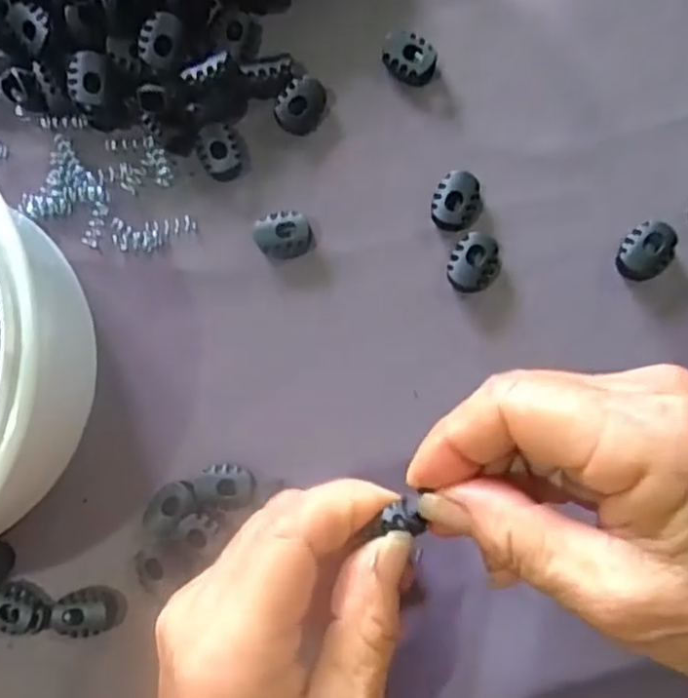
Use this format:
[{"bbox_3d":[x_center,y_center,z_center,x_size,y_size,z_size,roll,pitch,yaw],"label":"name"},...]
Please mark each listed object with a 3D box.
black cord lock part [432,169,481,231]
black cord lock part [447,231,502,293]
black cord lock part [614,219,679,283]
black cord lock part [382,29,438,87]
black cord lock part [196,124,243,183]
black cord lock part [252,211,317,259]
[{"bbox_3d":[0.043,-0.057,0.255,0.018,0.007,0.023,3,86,5],"label":"black cord lock part"},{"bbox_3d":[0.049,-0.033,0.252,0.019,0.009,0.022,44,90,7],"label":"black cord lock part"},{"bbox_3d":[0.113,-0.037,0.245,0.018,0.006,0.024,42,90,7],"label":"black cord lock part"},{"bbox_3d":[0.026,-0.115,0.262,0.021,0.009,0.016,34,89,7],"label":"black cord lock part"},{"bbox_3d":[-0.050,-0.079,0.266,0.016,0.011,0.021,-20,84,3],"label":"black cord lock part"},{"bbox_3d":[-0.023,-0.044,0.261,0.021,0.010,0.018,-19,84,3],"label":"black cord lock part"}]

